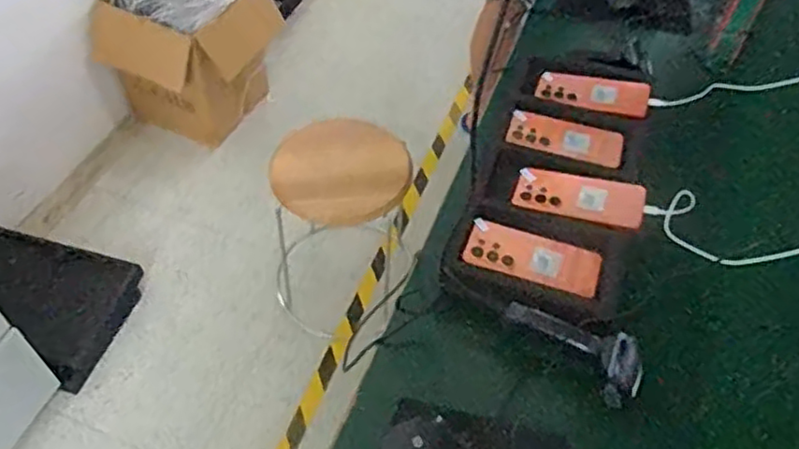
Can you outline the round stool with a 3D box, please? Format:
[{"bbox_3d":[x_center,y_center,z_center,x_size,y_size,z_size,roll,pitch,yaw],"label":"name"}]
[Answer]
[{"bbox_3d":[-0.140,-0.005,1.493,0.299,0.426,0.295,1,52,-2],"label":"round stool"}]

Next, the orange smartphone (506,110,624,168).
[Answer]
[{"bbox_3d":[0.245,-0.127,0.971,0.165,0.011,0.088,14,52,8],"label":"orange smartphone"}]

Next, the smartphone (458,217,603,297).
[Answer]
[{"bbox_3d":[0.168,0.039,0.830,0.165,0.015,0.070,18,53,11],"label":"smartphone"}]

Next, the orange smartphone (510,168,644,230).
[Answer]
[{"bbox_3d":[0.242,-0.039,0.886,0.166,0.006,0.078,12,53,14],"label":"orange smartphone"}]

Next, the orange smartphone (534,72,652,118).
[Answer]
[{"bbox_3d":[0.299,-0.202,1.019,0.168,0.008,0.061,12,62,12],"label":"orange smartphone"}]

